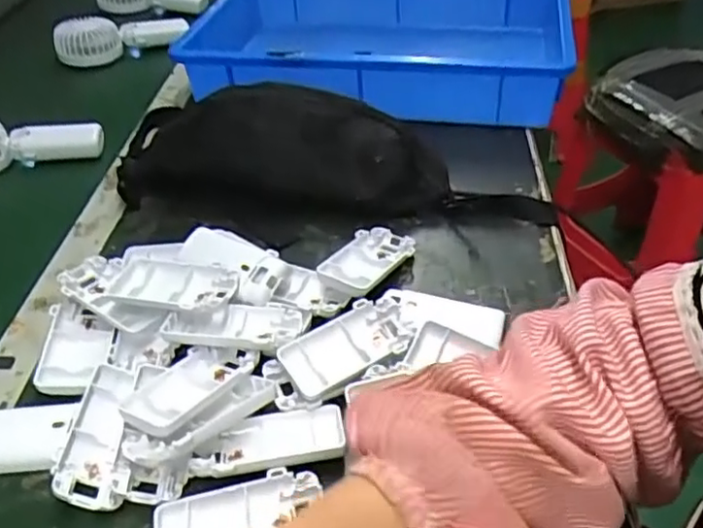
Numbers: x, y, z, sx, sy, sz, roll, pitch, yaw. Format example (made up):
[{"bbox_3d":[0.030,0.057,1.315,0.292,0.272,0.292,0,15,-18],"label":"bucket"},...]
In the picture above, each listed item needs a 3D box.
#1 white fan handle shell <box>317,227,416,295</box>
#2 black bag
[{"bbox_3d":[0.015,-0.005,0.508,0.046,0.016,0.093,20,33,23],"label":"white fan handle shell"},{"bbox_3d":[-0.022,-0.115,0.587,0.408,0.086,0.168,3,42,5],"label":"black bag"}]

